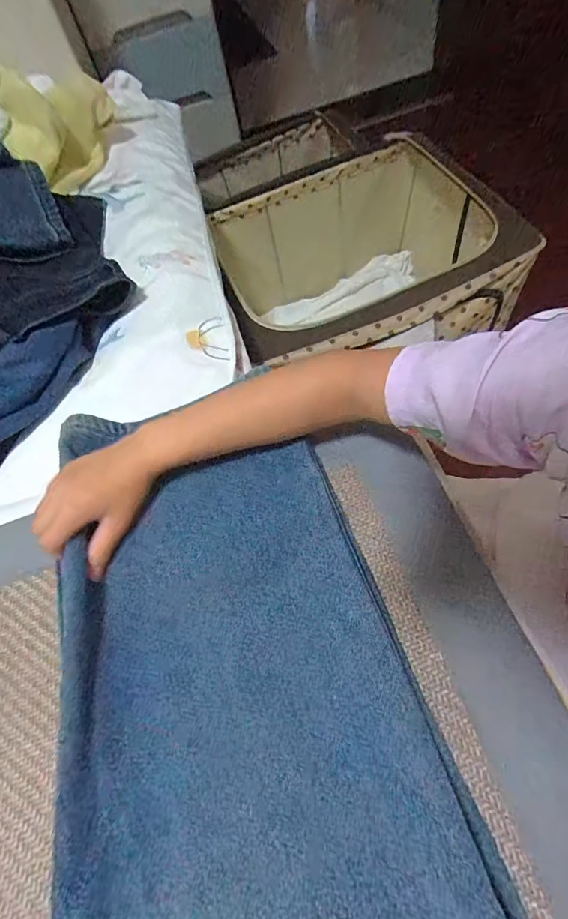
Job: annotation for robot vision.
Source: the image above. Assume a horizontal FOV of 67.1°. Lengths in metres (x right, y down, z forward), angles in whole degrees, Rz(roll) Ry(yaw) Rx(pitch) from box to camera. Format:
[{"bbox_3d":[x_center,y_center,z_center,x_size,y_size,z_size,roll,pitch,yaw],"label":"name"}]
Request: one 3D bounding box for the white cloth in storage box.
[{"bbox_3d":[0.131,-0.405,1.045,0.388,0.112,0.058,-18,59,-1],"label":"white cloth in storage box"}]

